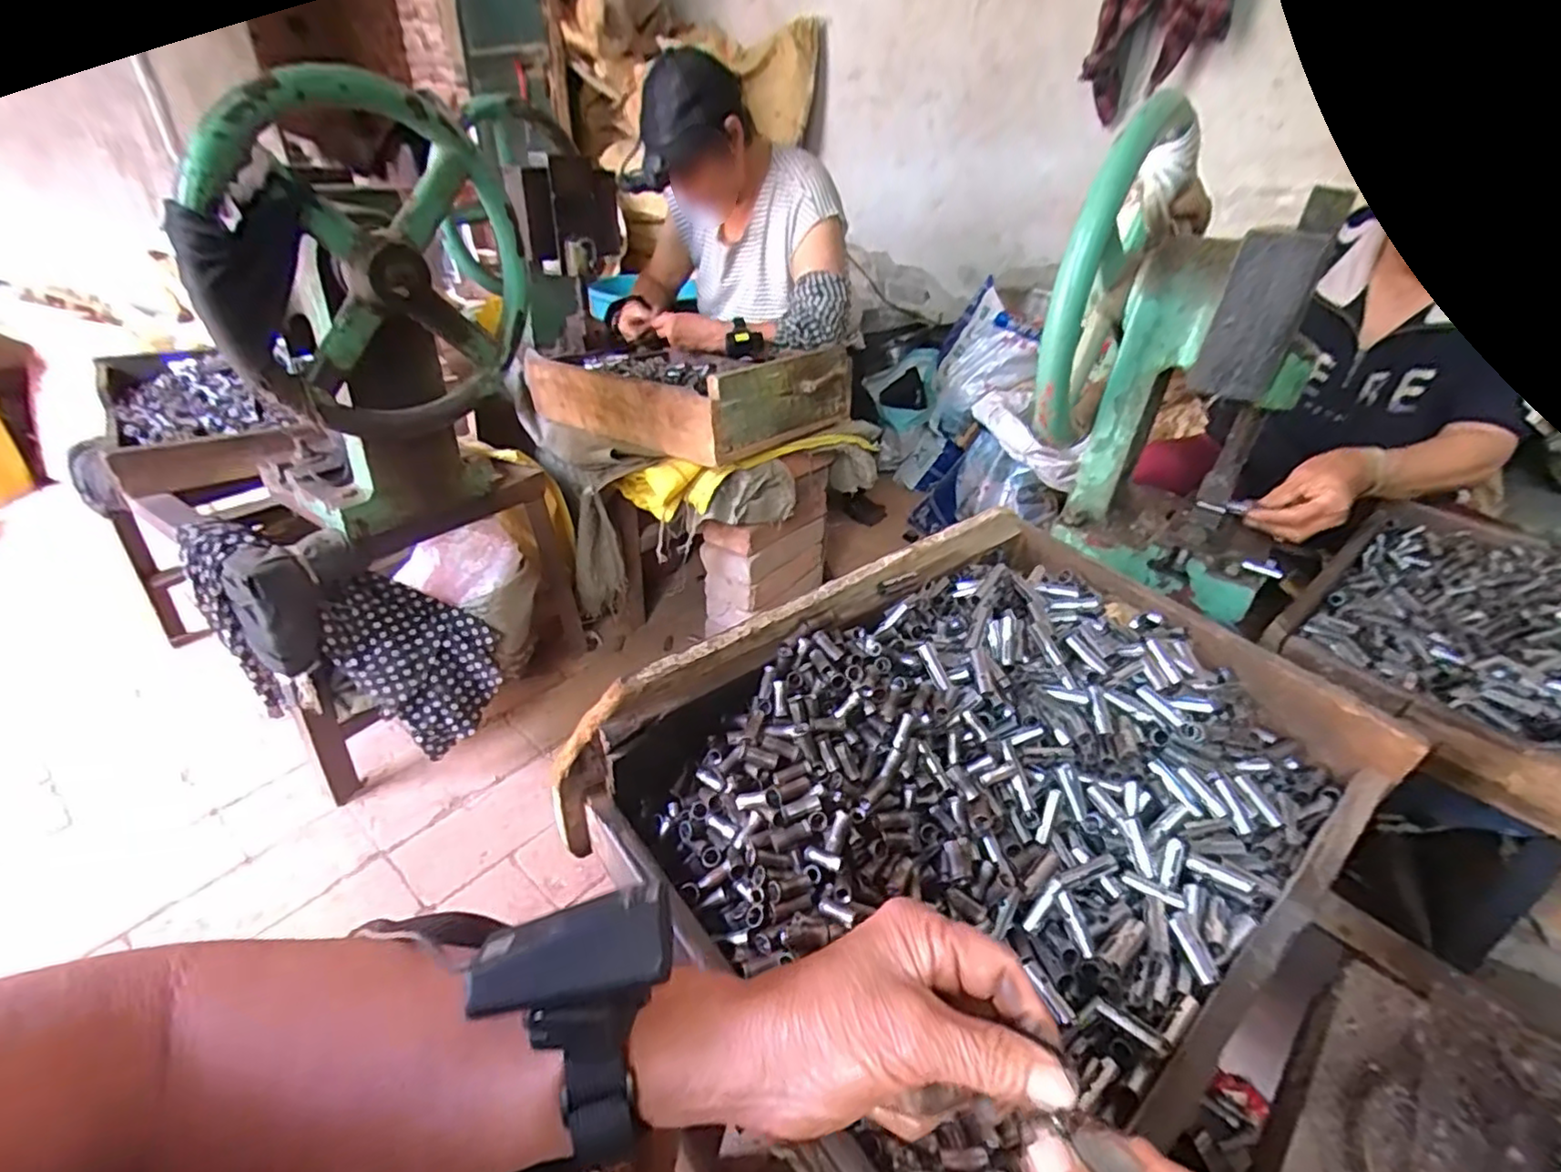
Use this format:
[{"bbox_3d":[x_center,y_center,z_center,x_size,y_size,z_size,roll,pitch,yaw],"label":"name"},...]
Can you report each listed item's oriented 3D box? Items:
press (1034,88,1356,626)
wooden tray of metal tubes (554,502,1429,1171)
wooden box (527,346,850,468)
[{"bbox_3d":[0.438,-0.244,0.746,0.265,0.412,0.287,16,36,19],"label":"press"},{"bbox_3d":[0.159,0.129,0.471,0.493,0.084,0.377,-30,62,-29],"label":"wooden tray of metal tubes"},{"bbox_3d":[-0.173,-0.352,1.140,0.484,0.135,0.332,23,39,27],"label":"wooden box"}]

